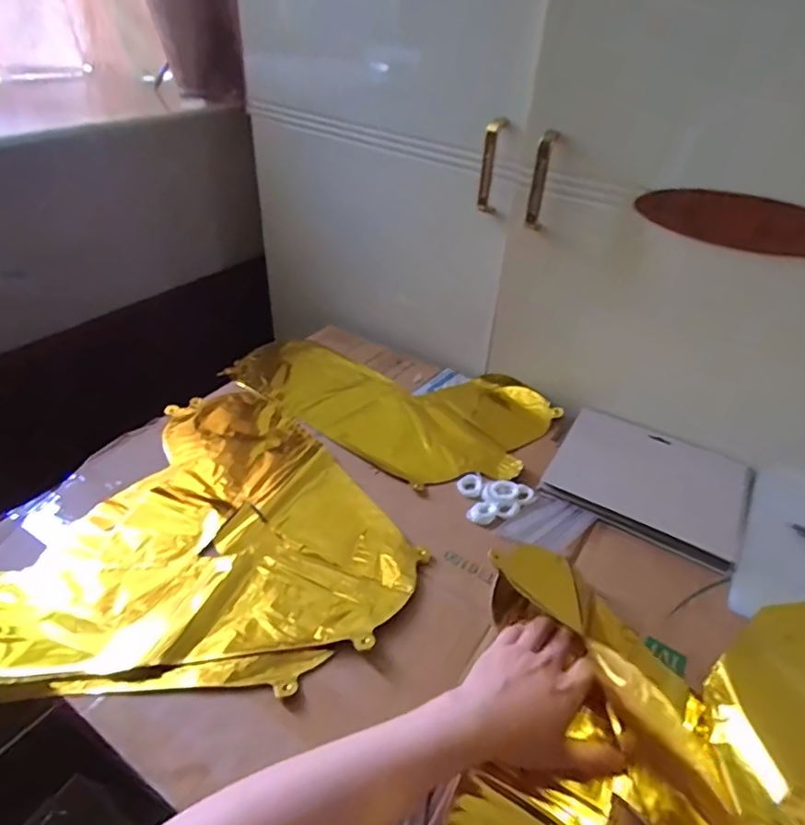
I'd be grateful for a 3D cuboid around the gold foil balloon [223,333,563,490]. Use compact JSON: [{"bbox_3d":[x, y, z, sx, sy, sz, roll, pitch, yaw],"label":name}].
[{"bbox_3d":[-0.016,-0.028,0.747,0.390,0.017,0.244,30,44,29],"label":"gold foil balloon"}]

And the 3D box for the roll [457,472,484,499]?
[{"bbox_3d":[0.074,0.077,0.609,0.028,0.006,0.033,17,39,16],"label":"roll"}]

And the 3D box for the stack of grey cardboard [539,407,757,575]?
[{"bbox_3d":[0.273,0.070,0.624,0.195,0.012,0.167,23,41,23],"label":"stack of grey cardboard"}]

